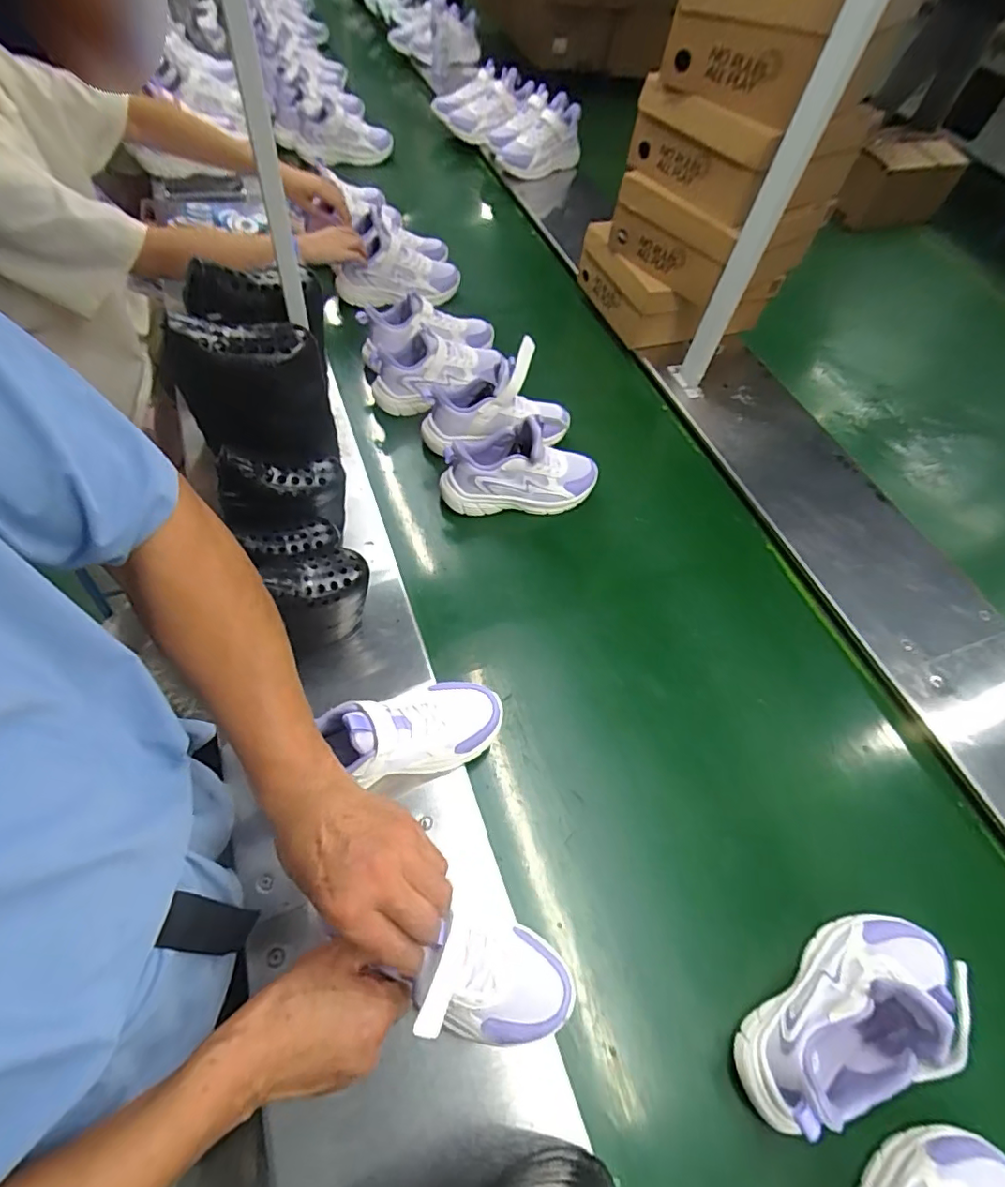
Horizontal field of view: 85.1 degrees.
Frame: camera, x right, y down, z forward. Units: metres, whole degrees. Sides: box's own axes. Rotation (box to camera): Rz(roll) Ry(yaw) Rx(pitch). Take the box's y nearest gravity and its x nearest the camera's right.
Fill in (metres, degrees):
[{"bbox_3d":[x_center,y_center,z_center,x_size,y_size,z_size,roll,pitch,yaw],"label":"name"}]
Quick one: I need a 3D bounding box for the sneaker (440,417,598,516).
[{"bbox_3d":[0.032,-0.194,0.810,0.238,0.130,0.099,-4,60,-10],"label":"sneaker"}]

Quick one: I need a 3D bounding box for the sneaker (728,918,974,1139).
[{"bbox_3d":[0.323,0.374,0.486,0.235,0.148,0.081,-29,67,-23],"label":"sneaker"}]

